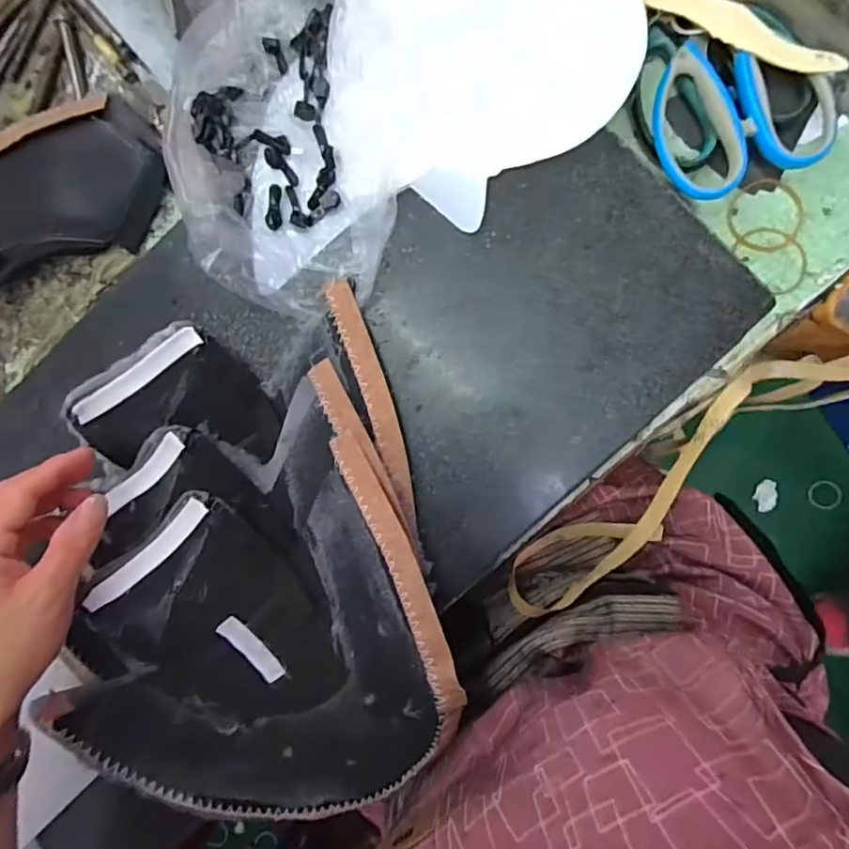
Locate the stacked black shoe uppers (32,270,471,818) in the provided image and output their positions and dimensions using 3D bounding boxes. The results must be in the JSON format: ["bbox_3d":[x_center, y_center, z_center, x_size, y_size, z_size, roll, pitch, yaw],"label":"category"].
[{"bbox_3d":[-0.102,0.091,0.344,0.212,0.060,0.304,-16,89,6],"label":"stacked black shoe uppers"}]

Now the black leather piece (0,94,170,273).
[{"bbox_3d":[-0.349,-0.136,0.417,0.351,0.029,0.104,-22,89,6],"label":"black leather piece"}]

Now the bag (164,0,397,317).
[{"bbox_3d":[-0.082,-0.175,0.331,0.140,0.073,0.204,2,91,6],"label":"bag"}]

